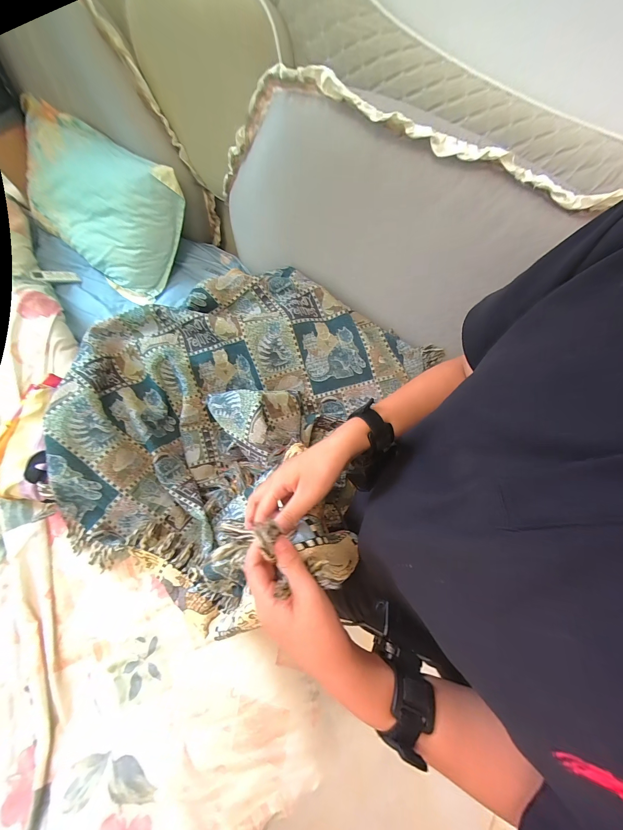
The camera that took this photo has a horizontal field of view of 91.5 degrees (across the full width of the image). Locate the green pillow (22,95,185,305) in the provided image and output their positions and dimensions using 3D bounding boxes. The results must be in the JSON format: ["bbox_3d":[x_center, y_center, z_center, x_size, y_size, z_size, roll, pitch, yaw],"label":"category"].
[{"bbox_3d":[-0.676,-0.640,0.933,0.568,0.383,0.118,31,29,8],"label":"green pillow"}]

